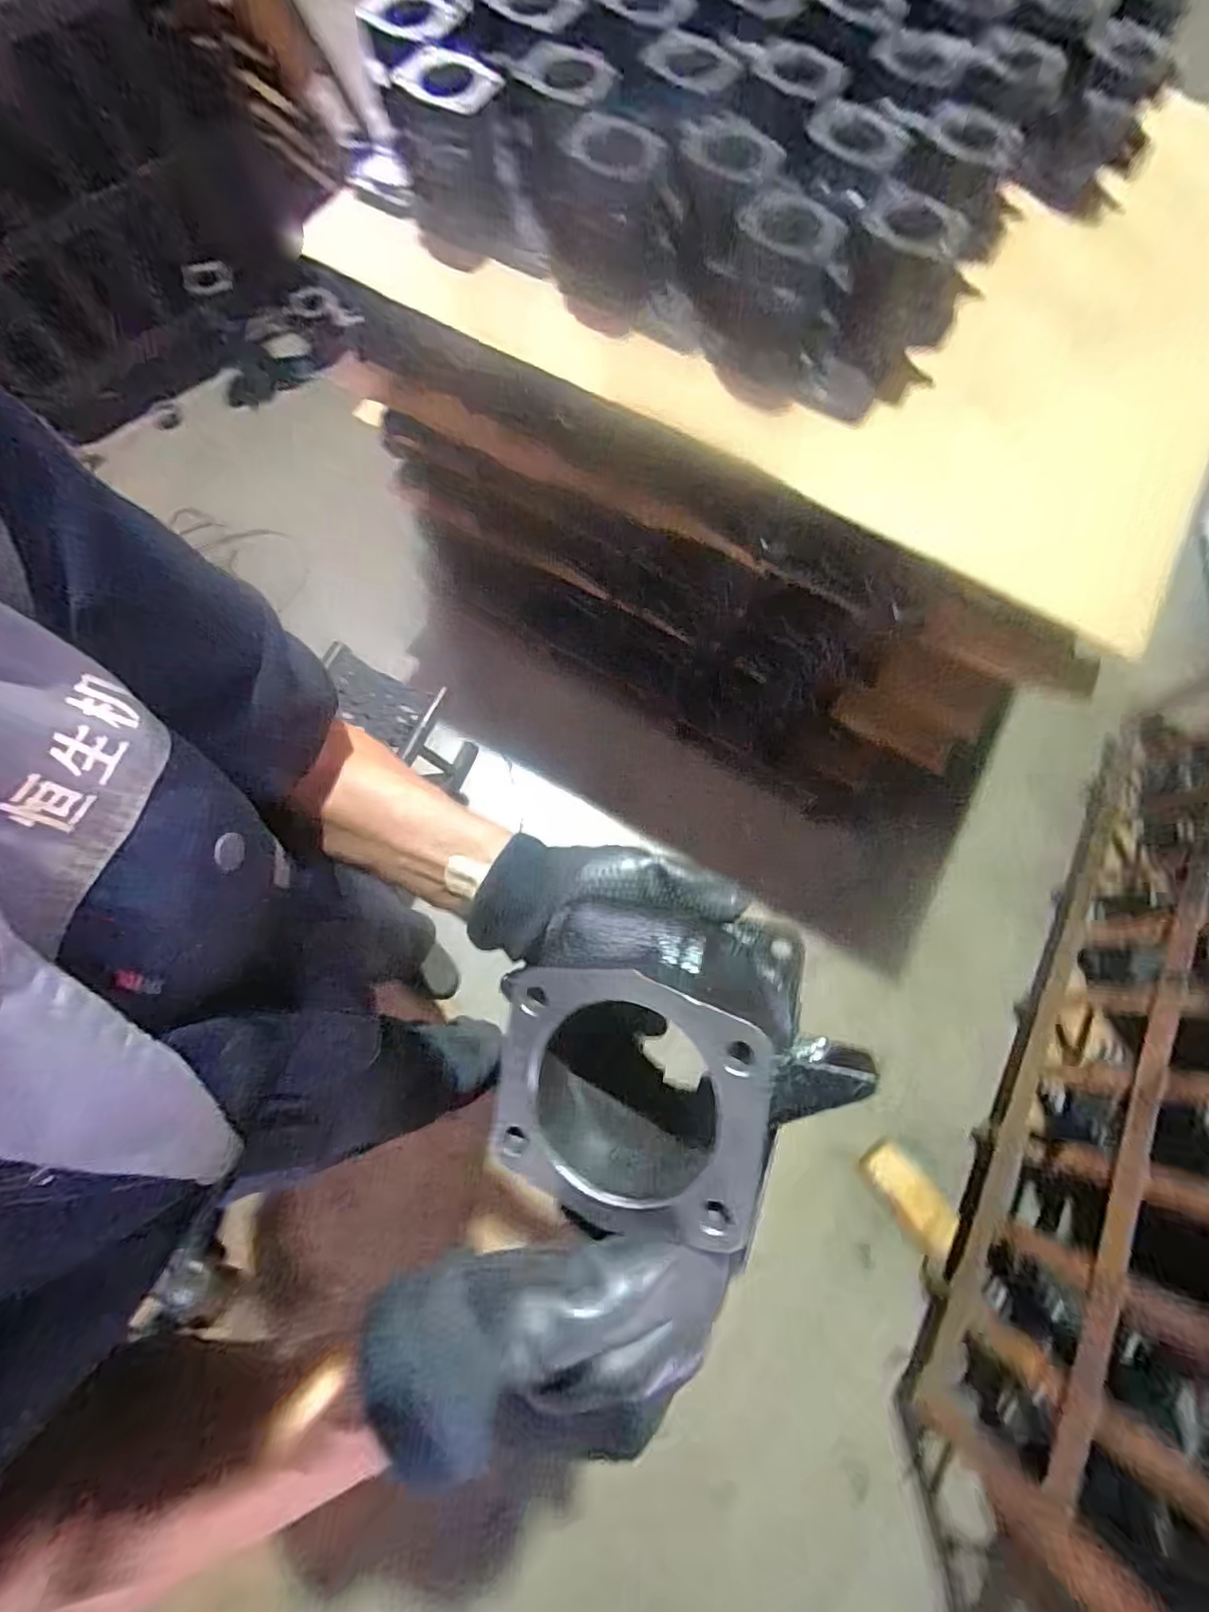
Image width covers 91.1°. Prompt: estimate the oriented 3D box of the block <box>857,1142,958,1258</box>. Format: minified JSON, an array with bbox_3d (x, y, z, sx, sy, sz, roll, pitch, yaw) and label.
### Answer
[{"bbox_3d":[0.603,0.770,1.170,0.085,0.032,0.184,-33,51,-10],"label":"block"}]

